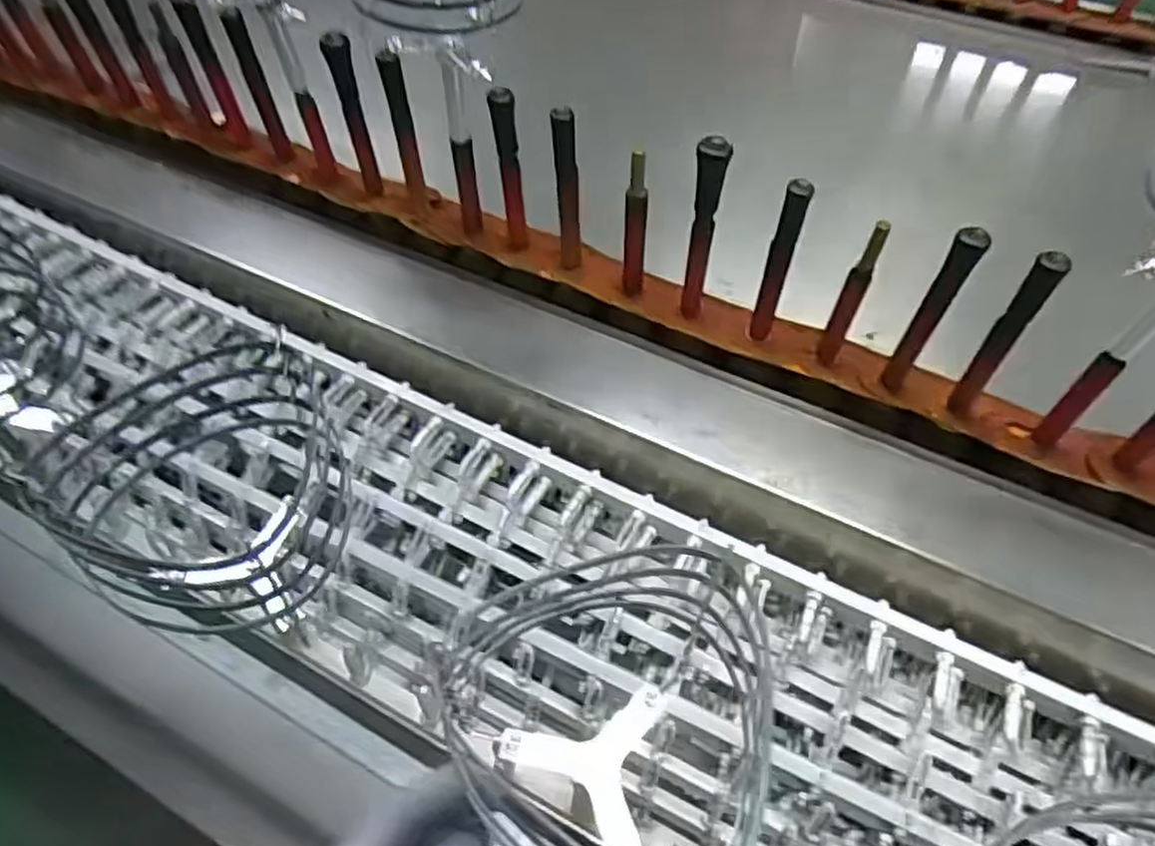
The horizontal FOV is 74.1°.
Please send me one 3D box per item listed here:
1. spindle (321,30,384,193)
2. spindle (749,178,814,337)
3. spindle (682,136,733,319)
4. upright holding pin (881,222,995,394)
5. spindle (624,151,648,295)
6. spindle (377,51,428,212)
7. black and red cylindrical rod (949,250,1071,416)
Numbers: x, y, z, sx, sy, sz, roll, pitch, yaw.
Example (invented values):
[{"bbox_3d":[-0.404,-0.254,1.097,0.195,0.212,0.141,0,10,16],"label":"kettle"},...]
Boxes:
[{"bbox_3d":[-0.183,-0.251,0.634,0.023,0.140,0.017,-17,60,-7],"label":"spindle"},{"bbox_3d":[0.141,-0.107,0.541,0.016,0.150,0.017,15,61,11],"label":"spindle"},{"bbox_3d":[0.090,-0.133,0.552,0.020,0.157,0.023,9,60,8],"label":"spindle"},{"bbox_3d":[0.232,-0.070,0.507,0.017,0.140,0.023,28,64,17],"label":"upright holding pin"},{"bbox_3d":[0.044,-0.145,0.579,0.016,0.128,0.020,3,60,4],"label":"spindle"},{"bbox_3d":[-0.139,-0.231,0.619,0.019,0.134,0.020,-12,60,-5],"label":"spindle"},{"bbox_3d":[0.275,-0.052,0.497,0.018,0.142,0.023,28,64,17],"label":"black and red cylindrical rod"}]

